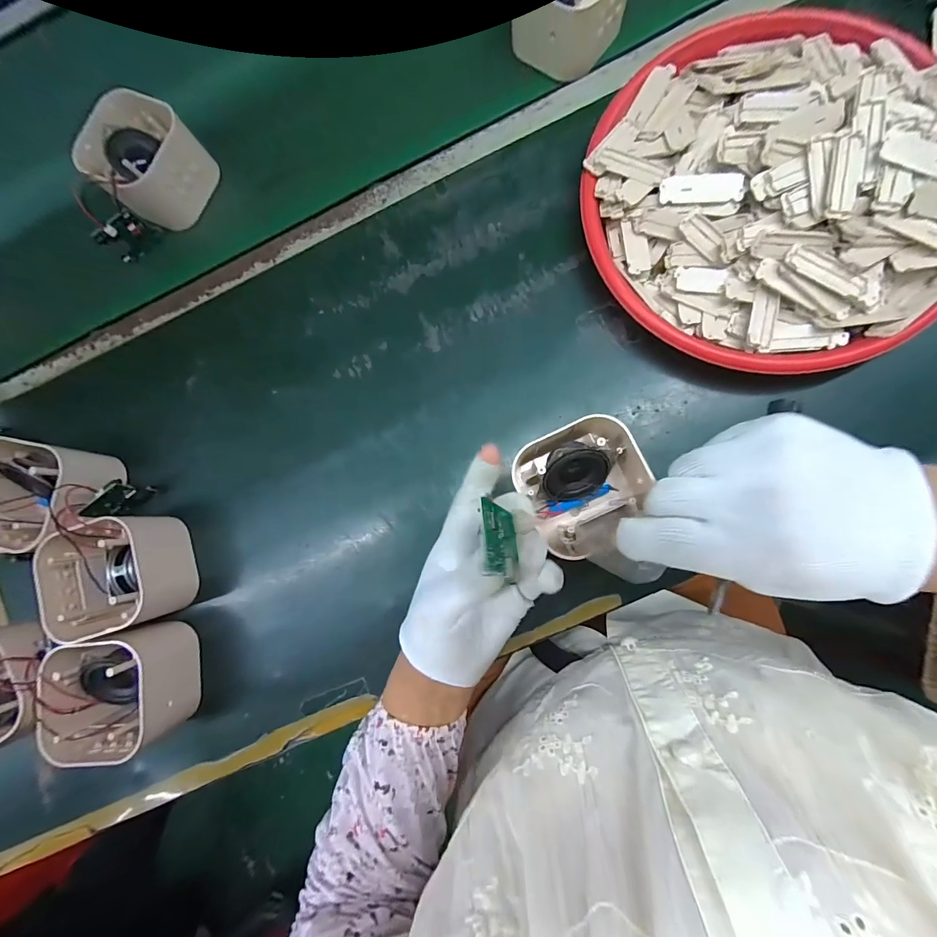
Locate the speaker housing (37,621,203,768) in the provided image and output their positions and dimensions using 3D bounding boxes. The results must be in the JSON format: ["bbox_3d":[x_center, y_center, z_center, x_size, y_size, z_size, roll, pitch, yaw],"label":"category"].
[{"bbox_3d":[-0.285,0.185,0.337,0.088,0.066,0.099,-8,83,6],"label":"speaker housing"}]

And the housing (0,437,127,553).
[{"bbox_3d":[-0.366,0.023,0.356,0.112,0.068,0.089,-2,84,6],"label":"housing"}]

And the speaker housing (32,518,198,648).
[{"bbox_3d":[-0.294,0.090,0.346,0.095,0.065,0.090,-13,82,5],"label":"speaker housing"}]

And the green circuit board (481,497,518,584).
[{"bbox_3d":[0.020,0.040,0.234,0.007,0.032,0.043,-20,55,28],"label":"green circuit board"}]

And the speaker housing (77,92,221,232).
[{"bbox_3d":[-0.310,-0.297,0.392,0.083,0.056,0.092,32,88,9],"label":"speaker housing"}]

